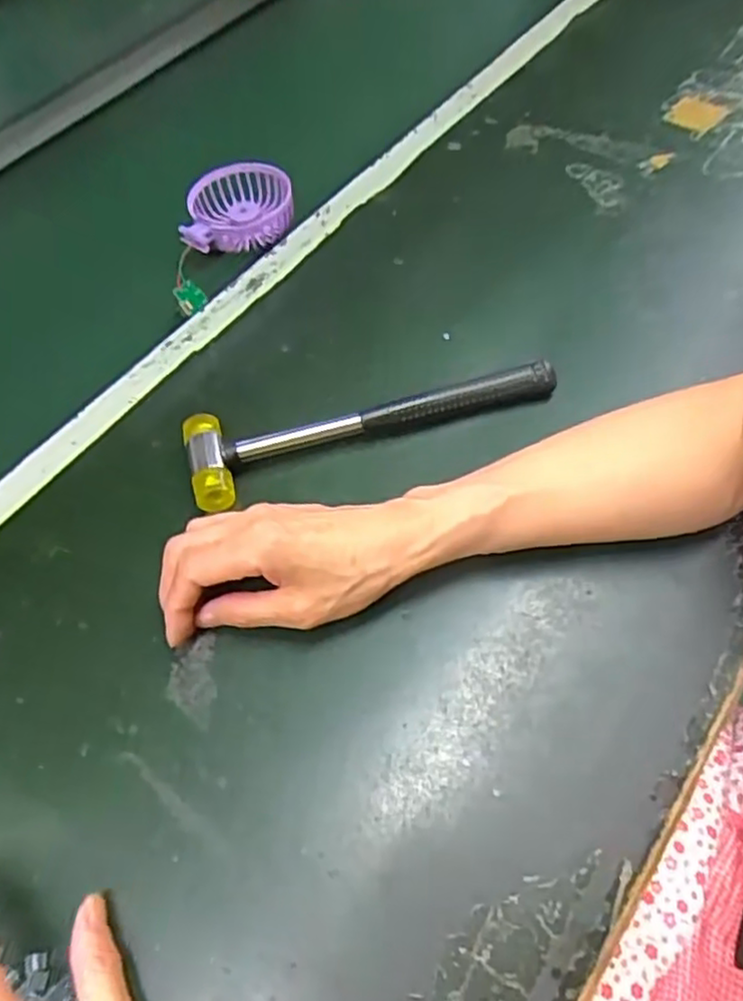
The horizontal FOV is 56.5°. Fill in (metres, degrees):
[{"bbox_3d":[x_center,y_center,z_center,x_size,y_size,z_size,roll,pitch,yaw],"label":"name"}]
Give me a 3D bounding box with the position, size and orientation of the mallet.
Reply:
[{"bbox_3d":[0.001,-0.055,0.450,0.241,0.026,0.057,-18,58,-7],"label":"mallet"}]

